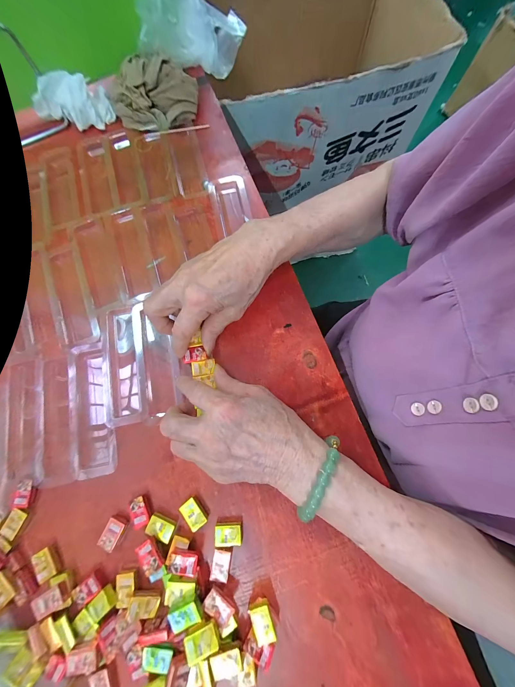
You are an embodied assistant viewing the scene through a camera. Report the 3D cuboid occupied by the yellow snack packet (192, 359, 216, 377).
[{"bbox_3d":[-0.058,0.025,0.254,0.025,0.004,0.017,-6,77,-2],"label":"yellow snack packet"}]

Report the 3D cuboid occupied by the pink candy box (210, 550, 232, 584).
[{"bbox_3d":[-0.034,0.206,0.222,0.016,0.004,0.025,10,77,2],"label":"pink candy box"}]

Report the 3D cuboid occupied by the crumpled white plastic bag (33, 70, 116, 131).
[{"bbox_3d":[-0.267,-0.349,0.341,0.111,0.037,0.054,7,77,2],"label":"crumpled white plastic bag"}]

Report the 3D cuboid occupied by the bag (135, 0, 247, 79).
[{"bbox_3d":[-0.093,-0.454,0.338,0.149,0.136,0.039,-23,78,-5],"label":"bag"}]

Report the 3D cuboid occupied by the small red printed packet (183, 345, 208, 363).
[{"bbox_3d":[-0.069,0.011,0.258,0.024,0.004,0.017,-9,77,-2],"label":"small red printed packet"}]

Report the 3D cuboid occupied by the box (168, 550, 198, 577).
[{"bbox_3d":[-0.068,0.200,0.220,0.025,0.009,0.016,10,77,2],"label":"box"}]

